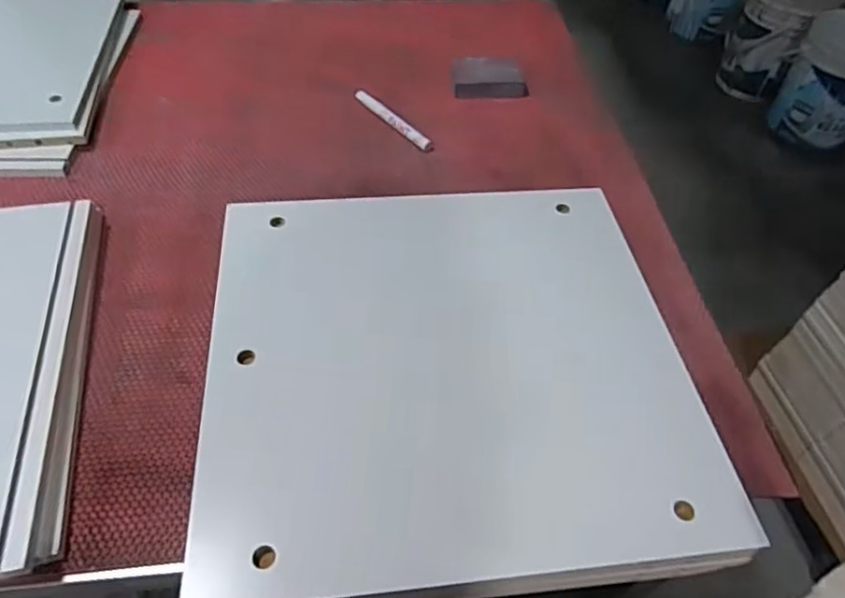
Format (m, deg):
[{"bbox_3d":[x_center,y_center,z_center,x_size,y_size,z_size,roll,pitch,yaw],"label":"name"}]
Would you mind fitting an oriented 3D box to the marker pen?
[{"bbox_3d":[-0.039,-0.236,0.792,0.018,0.009,0.148,-33,60,-26],"label":"marker pen"}]

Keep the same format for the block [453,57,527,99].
[{"bbox_3d":[0.095,-0.317,0.857,0.098,0.022,0.077,1,51,-2],"label":"block"}]

